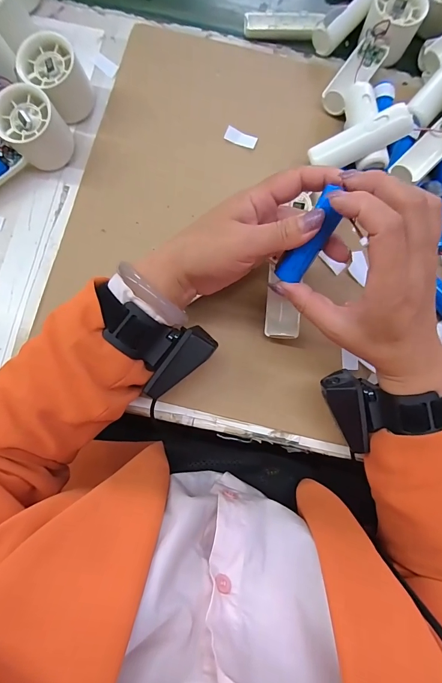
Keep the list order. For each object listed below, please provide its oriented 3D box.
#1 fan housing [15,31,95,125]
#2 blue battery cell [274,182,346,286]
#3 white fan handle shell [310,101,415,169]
[{"bbox_3d":[-0.169,-0.268,0.351,0.058,0.055,0.055,-34,82,-6],"label":"fan housing"},{"bbox_3d":[0.065,-0.073,0.246,0.021,0.065,0.017,35,36,5],"label":"blue battery cell"},{"bbox_3d":[0.137,-0.198,0.335,0.093,0.018,0.027,-17,80,17],"label":"white fan handle shell"}]

